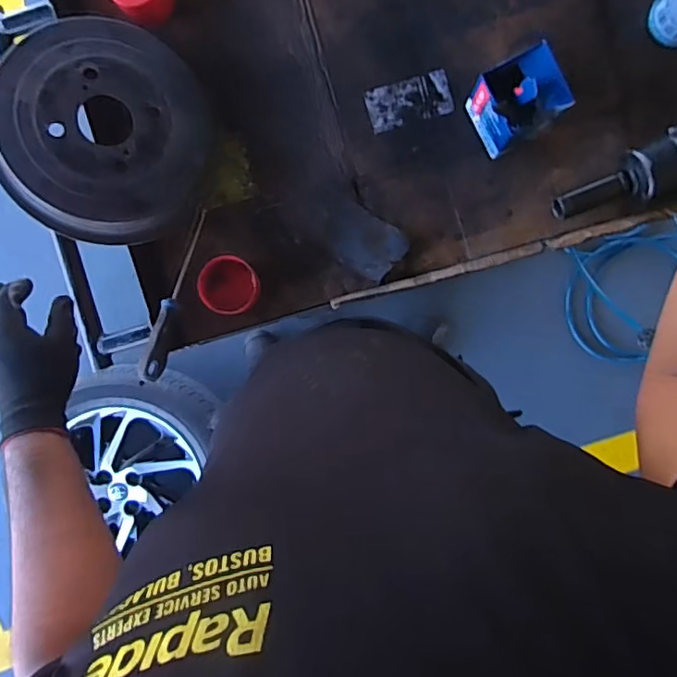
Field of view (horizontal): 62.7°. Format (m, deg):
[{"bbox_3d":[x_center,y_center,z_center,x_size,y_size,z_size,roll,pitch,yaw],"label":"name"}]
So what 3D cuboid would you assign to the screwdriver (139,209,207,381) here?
[{"bbox_3d":[-0.190,-0.052,0.646,0.022,0.022,0.204,12,72,4],"label":"screwdriver"}]

